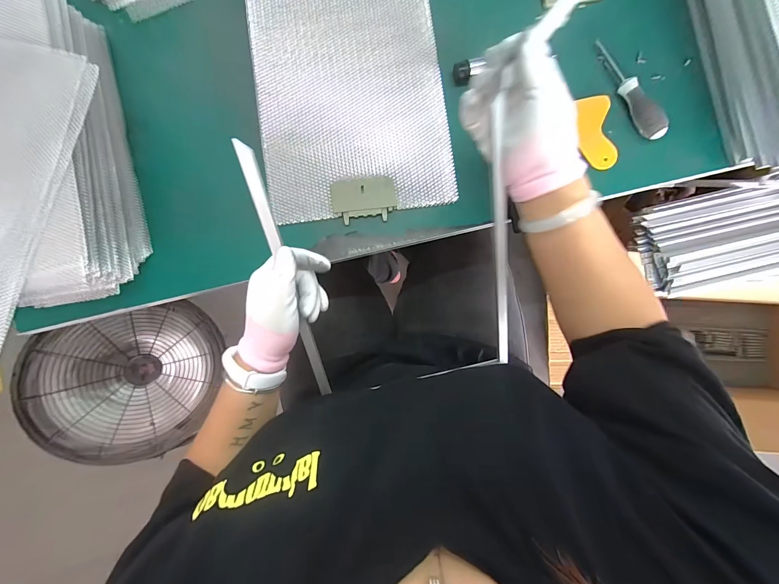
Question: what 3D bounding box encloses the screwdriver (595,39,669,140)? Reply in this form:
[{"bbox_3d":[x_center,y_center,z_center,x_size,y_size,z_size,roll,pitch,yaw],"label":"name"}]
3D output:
[{"bbox_3d":[0.324,-0.276,0.444,0.024,0.034,0.156,-26,87,-2],"label":"screwdriver"}]

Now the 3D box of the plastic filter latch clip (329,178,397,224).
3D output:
[{"bbox_3d":[-0.034,-0.126,0.447,0.085,0.005,0.057,-6,87,0],"label":"plastic filter latch clip"}]

